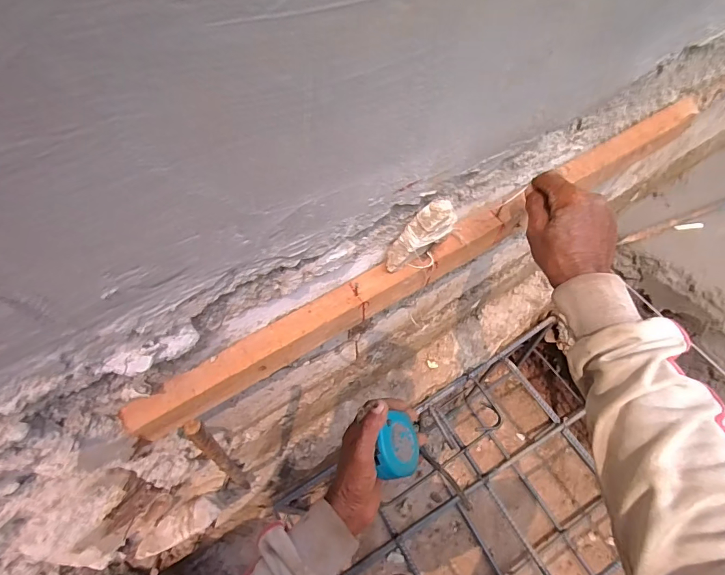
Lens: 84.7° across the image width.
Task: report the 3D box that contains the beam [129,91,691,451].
[{"bbox_3d":[0.122,-0.053,0.499,0.821,0.047,0.029,-29,63,-14],"label":"beam"}]

